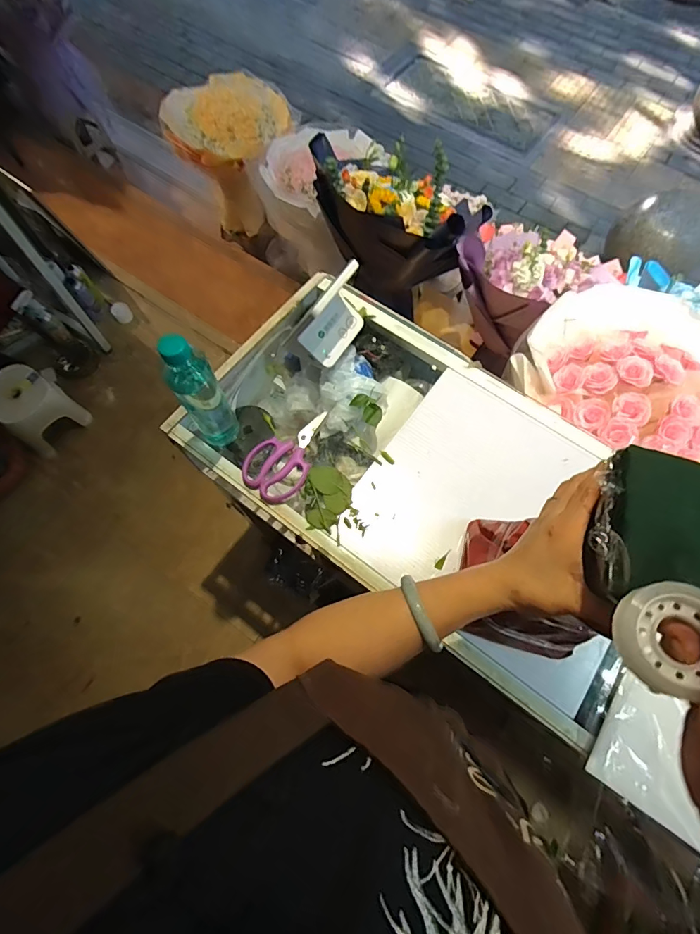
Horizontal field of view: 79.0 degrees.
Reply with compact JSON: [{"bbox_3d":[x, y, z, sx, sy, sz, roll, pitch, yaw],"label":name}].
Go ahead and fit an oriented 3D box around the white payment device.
[{"bbox_3d":[-0.030,-0.233,0.645,0.069,0.124,0.115,33,72,11],"label":"white payment device"}]

